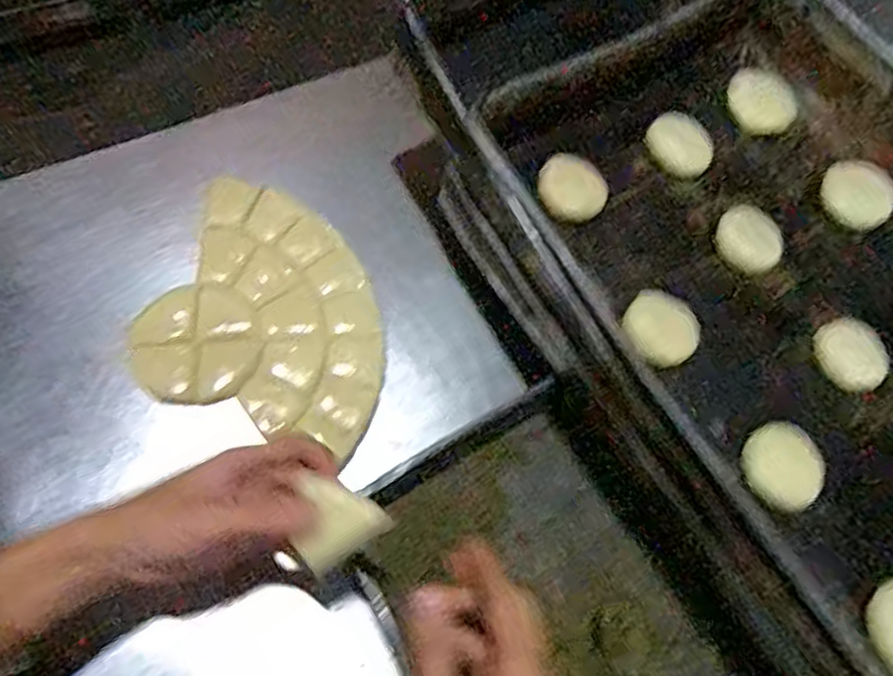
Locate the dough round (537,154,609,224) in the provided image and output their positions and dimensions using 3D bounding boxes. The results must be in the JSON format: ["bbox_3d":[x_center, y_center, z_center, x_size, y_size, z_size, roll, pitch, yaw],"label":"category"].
[{"bbox_3d":[0.101,-0.117,0.566,0.054,0.029,0.049,33,68,4],"label":"dough round"}]

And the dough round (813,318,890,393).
[{"bbox_3d":[0.314,0.013,0.543,0.052,0.016,0.057,1,72,-2],"label":"dough round"}]

